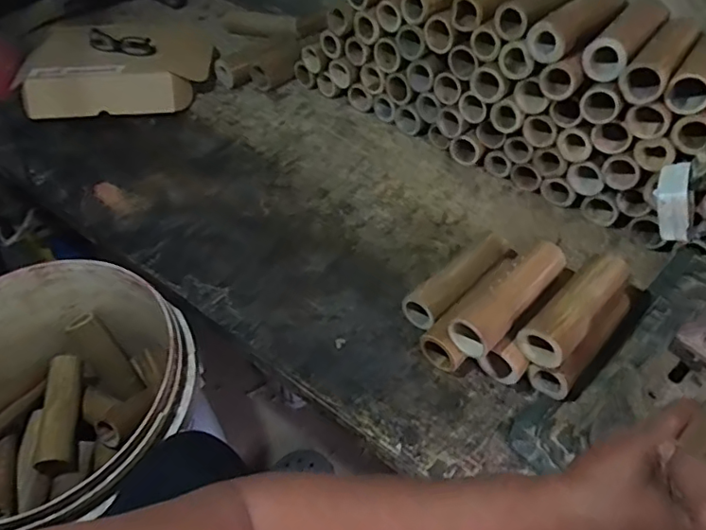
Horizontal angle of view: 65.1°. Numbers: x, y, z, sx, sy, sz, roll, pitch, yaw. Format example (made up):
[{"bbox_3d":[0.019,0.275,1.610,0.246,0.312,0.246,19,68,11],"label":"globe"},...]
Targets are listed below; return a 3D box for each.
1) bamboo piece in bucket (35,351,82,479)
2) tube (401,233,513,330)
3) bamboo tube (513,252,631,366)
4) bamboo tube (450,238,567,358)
[{"bbox_3d":[-0.474,0.237,0.894,0.053,0.054,0.188,-2,71,-2],"label":"bamboo piece in bucket"},{"bbox_3d":[0.146,0.019,0.758,0.177,0.053,0.053,-37,58,-28],"label":"tube"},{"bbox_3d":[0.271,0.050,0.667,0.056,0.053,0.181,36,58,28],"label":"bamboo tube"},{"bbox_3d":[0.190,0.035,0.668,0.054,0.047,0.184,35,57,27],"label":"bamboo tube"}]

